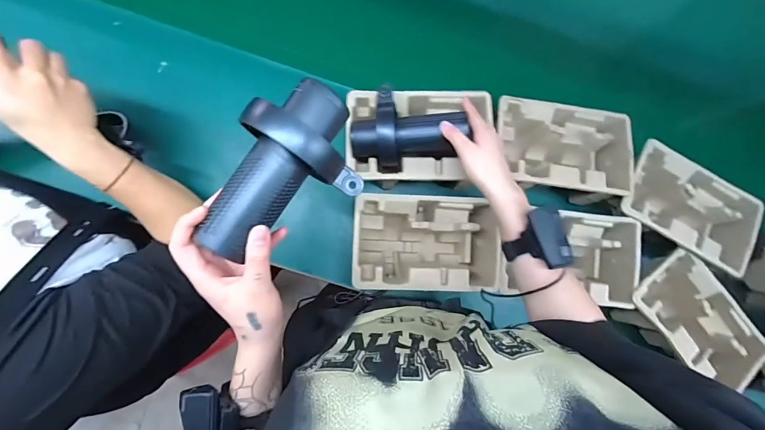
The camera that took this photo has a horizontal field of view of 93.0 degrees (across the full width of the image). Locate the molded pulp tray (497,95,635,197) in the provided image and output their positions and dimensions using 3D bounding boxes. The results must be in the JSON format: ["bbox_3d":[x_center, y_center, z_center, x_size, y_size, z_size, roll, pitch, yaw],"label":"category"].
[{"bbox_3d":[0.290,-0.107,0.615,0.217,0.099,0.138,7,86,-3],"label":"molded pulp tray"}]

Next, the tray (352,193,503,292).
[{"bbox_3d":[0.063,0.046,0.600,0.221,0.121,0.142,3,86,-4],"label":"tray"}]

